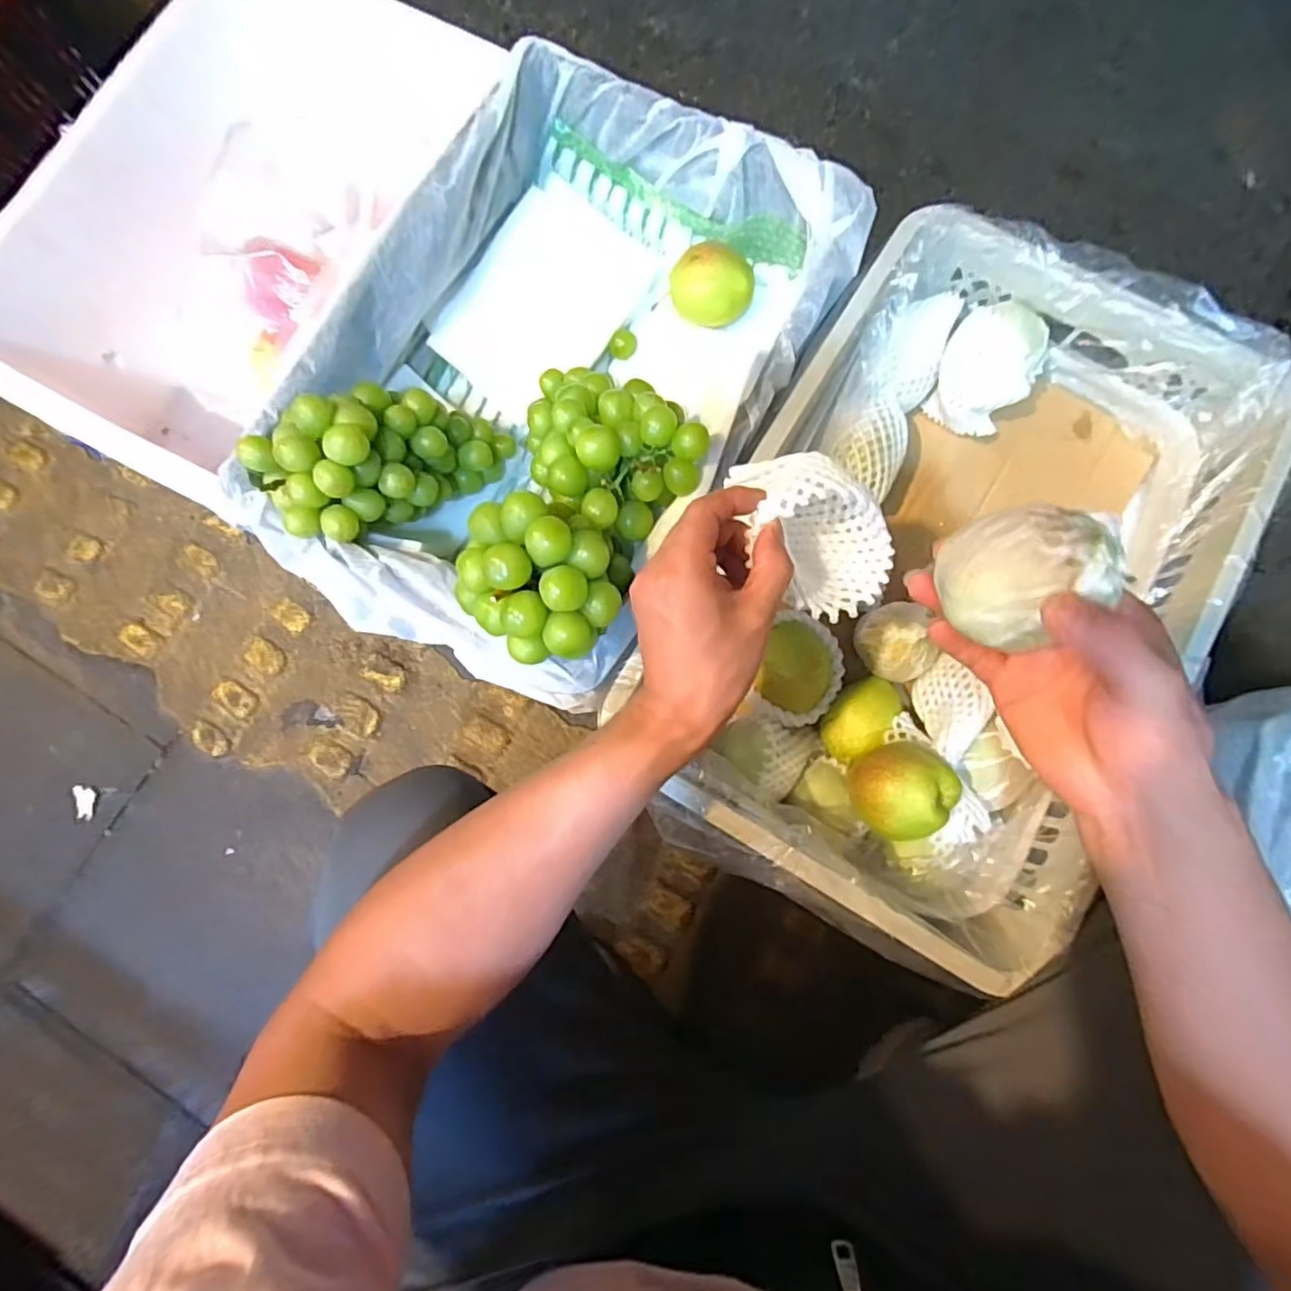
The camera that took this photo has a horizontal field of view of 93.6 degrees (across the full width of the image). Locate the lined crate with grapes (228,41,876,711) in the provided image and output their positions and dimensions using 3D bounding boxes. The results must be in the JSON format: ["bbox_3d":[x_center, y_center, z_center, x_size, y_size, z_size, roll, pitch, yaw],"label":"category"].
[{"bbox_3d":[-0.073,-0.235,0.514,0.351,0.207,0.504,27,84,7],"label":"lined crate with grapes"}]

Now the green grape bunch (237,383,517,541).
[{"bbox_3d":[-0.201,-0.159,0.504,0.207,0.085,0.098,-28,78,-43],"label":"green grape bunch"}]

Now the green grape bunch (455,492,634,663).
[{"bbox_3d":[-0.069,-0.047,0.415,0.110,0.081,0.101,0,82,3],"label":"green grape bunch"}]

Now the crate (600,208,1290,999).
[{"bbox_3d":[0.251,-0.069,0.521,0.364,0.145,0.553,35,85,7],"label":"crate"}]

